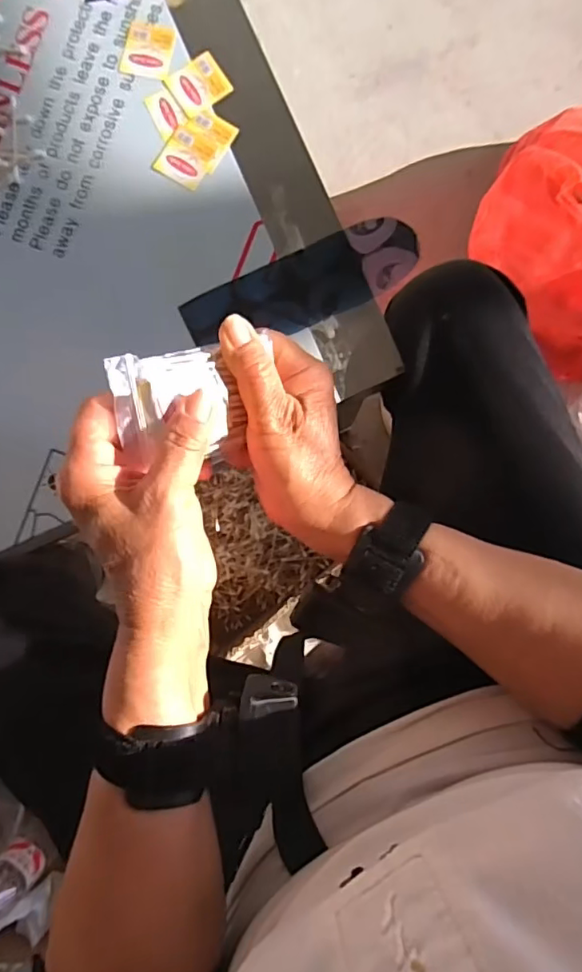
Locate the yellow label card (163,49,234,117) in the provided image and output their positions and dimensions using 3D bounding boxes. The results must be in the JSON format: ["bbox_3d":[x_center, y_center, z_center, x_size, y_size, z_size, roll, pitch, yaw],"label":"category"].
[{"bbox_3d":[-0.075,-0.329,0.447,0.046,0.004,0.040,-32,87,1],"label":"yellow label card"}]

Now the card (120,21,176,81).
[{"bbox_3d":[-0.118,-0.358,0.449,0.043,0.004,0.042,12,88,3],"label":"card"}]

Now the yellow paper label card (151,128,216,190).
[{"bbox_3d":[-0.086,-0.268,0.445,0.041,0.004,0.038,28,89,3],"label":"yellow paper label card"}]

